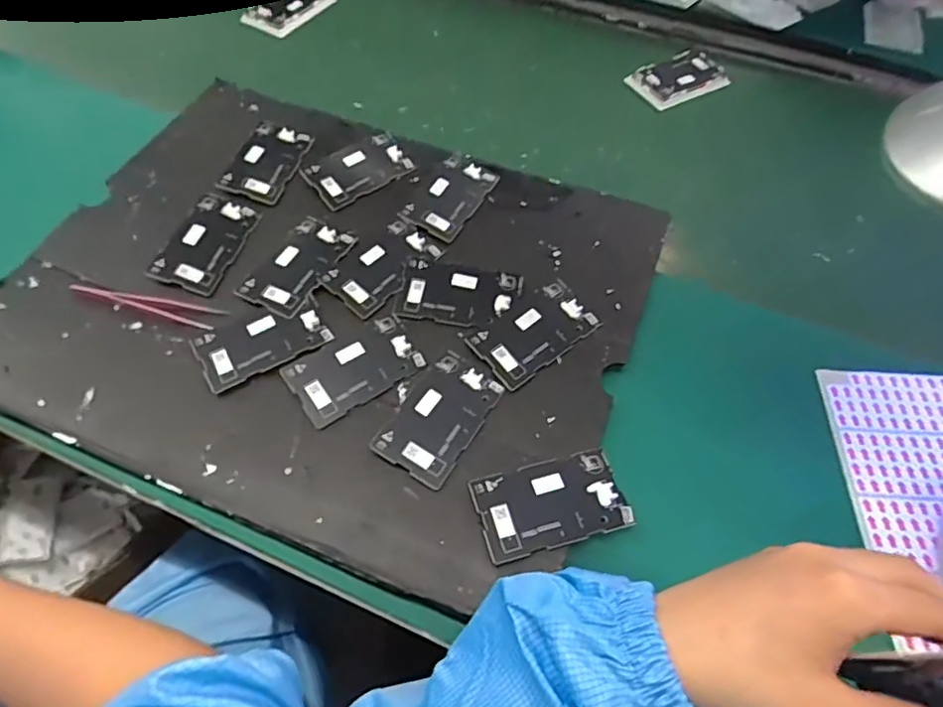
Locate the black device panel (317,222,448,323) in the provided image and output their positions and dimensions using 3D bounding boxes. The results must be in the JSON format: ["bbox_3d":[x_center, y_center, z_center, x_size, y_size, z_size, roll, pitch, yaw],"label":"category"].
[{"bbox_3d":[-0.076,-0.076,0.501,0.098,0.006,0.056,-40,67,-22],"label":"black device panel"}]

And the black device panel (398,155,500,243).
[{"bbox_3d":[-0.020,-0.148,0.549,0.056,0.008,0.099,25,62,14],"label":"black device panel"}]

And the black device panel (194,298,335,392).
[{"bbox_3d":[-0.163,-0.011,0.459,0.097,0.005,0.052,-25,62,-15],"label":"black device panel"}]

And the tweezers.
[{"bbox_3d":[-0.265,-0.040,0.477,0.133,0.004,0.020,12,59,7],"label":"tweezers"}]

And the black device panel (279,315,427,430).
[{"bbox_3d":[-0.090,0.009,0.449,0.096,0.005,0.057,-30,63,-18],"label":"black device panel"}]

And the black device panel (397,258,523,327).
[{"bbox_3d":[-0.009,-0.051,0.487,0.095,0.009,0.058,10,59,5],"label":"black device panel"}]

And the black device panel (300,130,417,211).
[{"bbox_3d":[-0.109,-0.180,0.563,0.096,0.008,0.059,-36,65,-20],"label":"black device panel"}]

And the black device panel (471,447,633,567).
[{"bbox_3d":[0.053,0.101,0.394,0.097,0.009,0.056,-14,60,-9],"label":"black device panel"}]

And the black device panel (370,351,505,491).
[{"bbox_3d":[-0.023,0.046,0.427,0.056,0.007,0.094,27,62,15],"label":"black device panel"}]

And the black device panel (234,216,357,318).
[{"bbox_3d":[-0.147,-0.075,0.497,0.054,0.007,0.095,26,62,14],"label":"black device panel"}]

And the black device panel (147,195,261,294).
[{"bbox_3d":[-0.232,-0.098,0.509,0.060,0.004,0.097,15,60,8],"label":"black device panel"}]

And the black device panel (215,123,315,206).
[{"bbox_3d":[-0.197,-0.185,0.566,0.056,0.007,0.097,15,60,8],"label":"black device panel"}]

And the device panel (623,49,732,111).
[{"bbox_3d":[0.245,-0.325,0.685,0.114,0.014,0.068,-24,62,-18],"label":"device panel"}]

